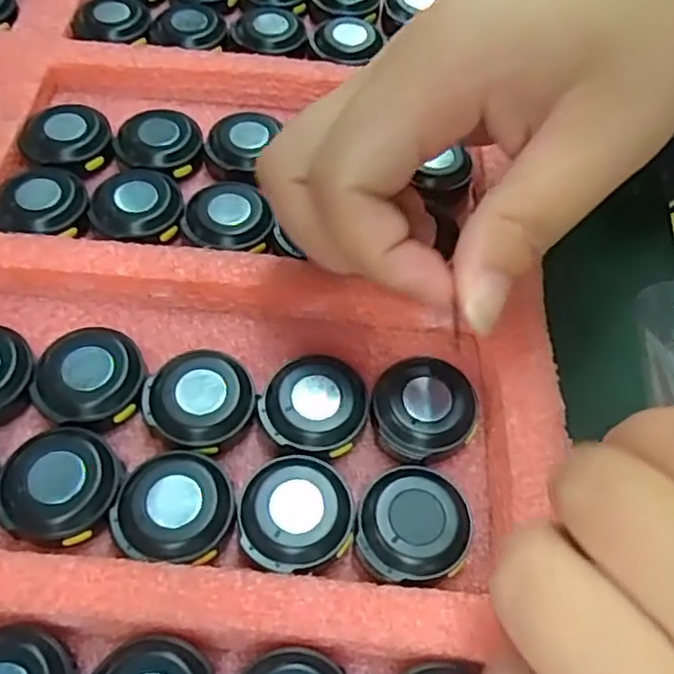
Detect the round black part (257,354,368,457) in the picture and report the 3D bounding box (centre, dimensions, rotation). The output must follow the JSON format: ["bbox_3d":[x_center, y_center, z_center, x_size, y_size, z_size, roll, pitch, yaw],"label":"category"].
[{"bbox_3d":[-0.007,0.020,0.195,0.028,0.011,0.029,2,58,-3],"label":"round black part"}]

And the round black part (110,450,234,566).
[{"bbox_3d":[-0.042,0.044,0.177,0.028,0.011,0.028,2,58,-3],"label":"round black part"}]

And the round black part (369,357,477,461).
[{"bbox_3d":[0.025,0.021,0.197,0.029,0.010,0.029,2,59,-4],"label":"round black part"}]

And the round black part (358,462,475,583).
[{"bbox_3d":[0.020,0.049,0.179,0.028,0.010,0.028,2,58,-3],"label":"round black part"}]

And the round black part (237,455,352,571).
[{"bbox_3d":[-0.011,0.046,0.179,0.028,0.010,0.029,2,58,-3],"label":"round black part"}]

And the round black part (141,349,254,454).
[{"bbox_3d":[-0.039,0.018,0.193,0.029,0.011,0.028,2,58,-3],"label":"round black part"}]

